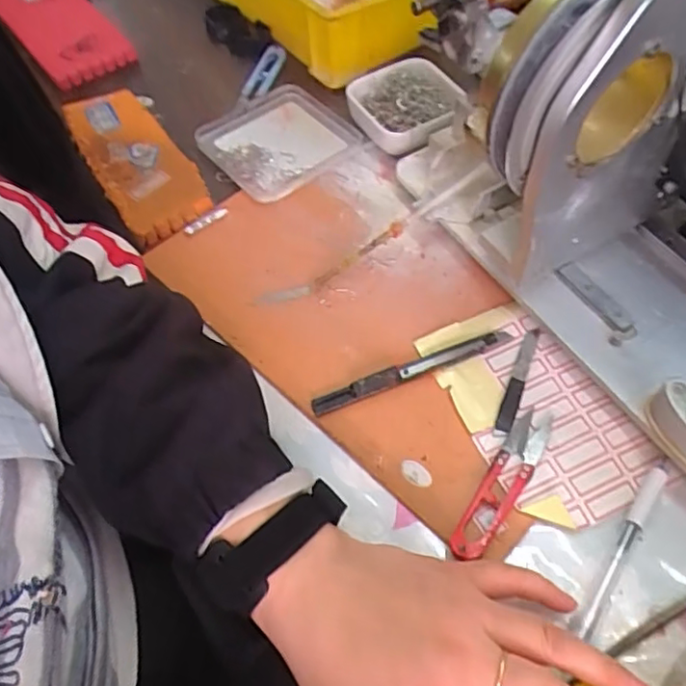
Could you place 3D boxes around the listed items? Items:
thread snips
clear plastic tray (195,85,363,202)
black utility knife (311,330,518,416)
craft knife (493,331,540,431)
[{"bbox_3d":[0.093,0.079,0.353,0.021,0.006,0.100,29,63,20],"label":"thread snips"},{"bbox_3d":[-0.055,-0.173,0.525,0.112,0.012,0.111,-39,63,-20],"label":"clear plastic tray"},{"bbox_3d":[0.045,0.017,0.395,0.135,0.010,0.013,-20,58,-9],"label":"black utility knife"},{"bbox_3d":[0.111,0.023,0.392,0.010,0.004,0.079,18,60,14],"label":"craft knife"}]

